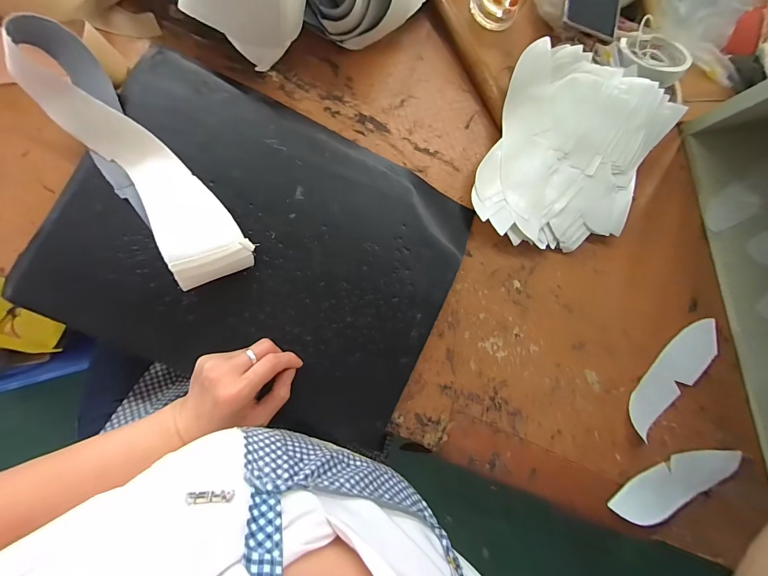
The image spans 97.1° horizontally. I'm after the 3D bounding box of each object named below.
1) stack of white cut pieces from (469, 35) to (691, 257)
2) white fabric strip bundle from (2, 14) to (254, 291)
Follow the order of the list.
[{"bbox_3d":[0.248,-0.172,0.446,0.226,0.042,0.253,18,84,-9],"label":"stack of white cut pieces"},{"bbox_3d":[-0.245,-0.123,0.332,0.074,0.061,0.283,-40,94,-10],"label":"white fabric strip bundle"}]

